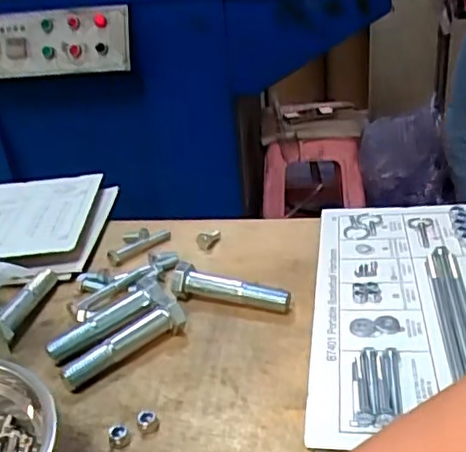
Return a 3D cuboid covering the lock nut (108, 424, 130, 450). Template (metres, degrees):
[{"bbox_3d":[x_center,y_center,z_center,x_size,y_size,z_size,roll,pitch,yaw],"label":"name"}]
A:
[{"bbox_3d":[-0.090,0.165,0.473,0.015,0.012,0.017,-11,30,-9],"label":"lock nut"}]

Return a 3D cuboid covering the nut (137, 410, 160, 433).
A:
[{"bbox_3d":[-0.067,0.157,0.484,0.016,0.012,0.016,-4,29,2],"label":"nut"}]

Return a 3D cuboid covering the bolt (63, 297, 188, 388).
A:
[{"bbox_3d":[-0.102,0.109,0.563,0.122,0.034,0.023,-25,35,-31],"label":"bolt"}]

